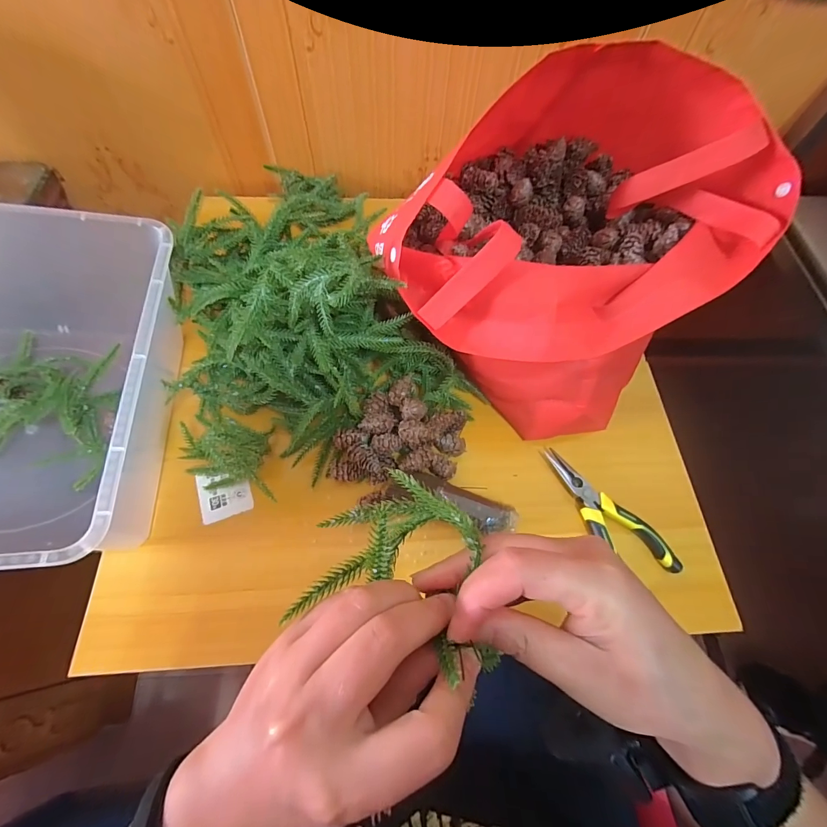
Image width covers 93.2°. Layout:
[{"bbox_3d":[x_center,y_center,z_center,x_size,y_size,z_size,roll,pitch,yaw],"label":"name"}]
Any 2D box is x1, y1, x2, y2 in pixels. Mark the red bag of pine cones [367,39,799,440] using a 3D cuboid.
[{"bbox_3d":[0.152,-0.169,0.398,0.292,0.196,0.334,39,69,14],"label":"red bag of pine cones"}]

